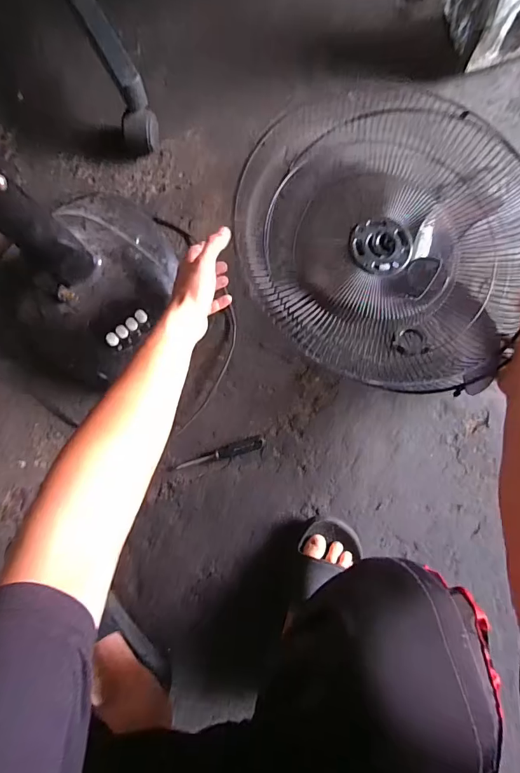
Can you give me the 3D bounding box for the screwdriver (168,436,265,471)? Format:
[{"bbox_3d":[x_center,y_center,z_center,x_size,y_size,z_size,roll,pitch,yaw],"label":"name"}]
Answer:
[{"bbox_3d":[-0.071,0.108,0.625,0.159,0.020,0.020,-14,87,-2],"label":"screwdriver"}]

